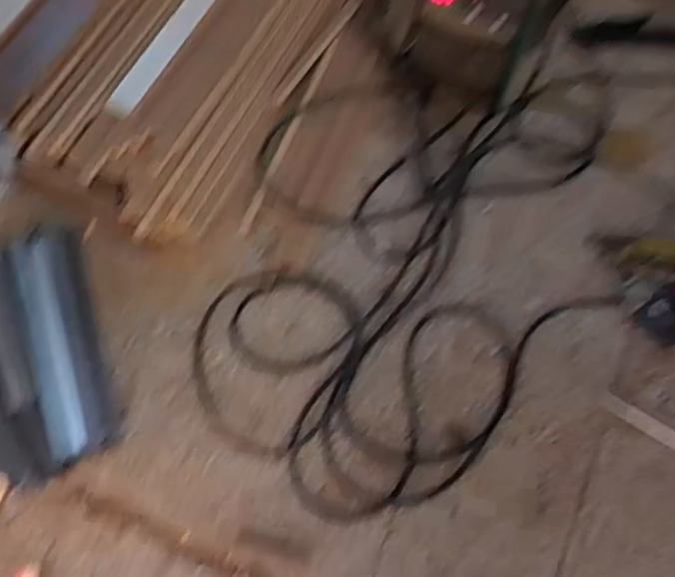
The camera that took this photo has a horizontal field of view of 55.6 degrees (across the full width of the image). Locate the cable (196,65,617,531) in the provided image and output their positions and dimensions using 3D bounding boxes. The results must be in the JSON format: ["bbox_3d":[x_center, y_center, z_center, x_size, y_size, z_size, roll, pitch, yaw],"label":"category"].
[{"bbox_3d":[0.140,-0.039,1.245,0.749,0.048,0.923,5,69,4],"label":"cable"}]

